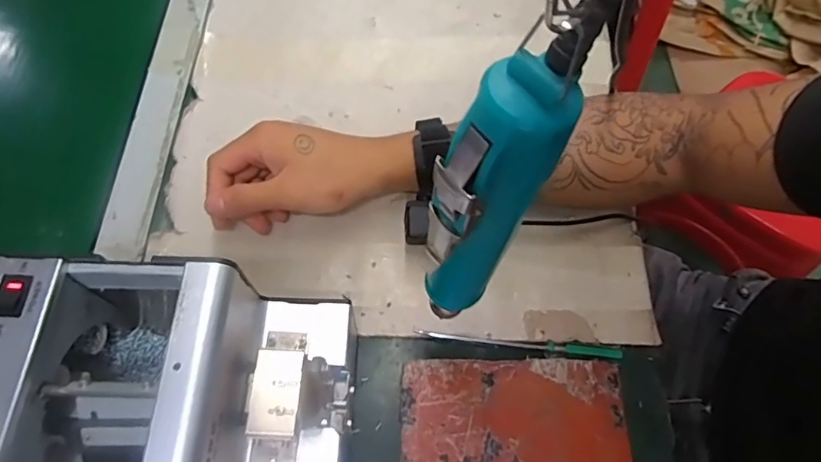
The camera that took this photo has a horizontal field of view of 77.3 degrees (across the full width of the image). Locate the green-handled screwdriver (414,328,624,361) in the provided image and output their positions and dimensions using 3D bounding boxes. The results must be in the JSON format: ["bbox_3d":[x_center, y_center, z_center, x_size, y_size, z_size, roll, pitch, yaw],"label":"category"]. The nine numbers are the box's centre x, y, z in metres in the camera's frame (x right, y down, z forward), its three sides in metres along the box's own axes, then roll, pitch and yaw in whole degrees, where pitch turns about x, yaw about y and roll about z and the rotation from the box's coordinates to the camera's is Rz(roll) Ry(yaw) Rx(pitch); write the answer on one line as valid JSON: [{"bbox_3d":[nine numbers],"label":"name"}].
[{"bbox_3d":[0.078,0.083,0.379,0.150,0.015,0.011,6,67,3],"label":"green-handled screwdriver"}]

